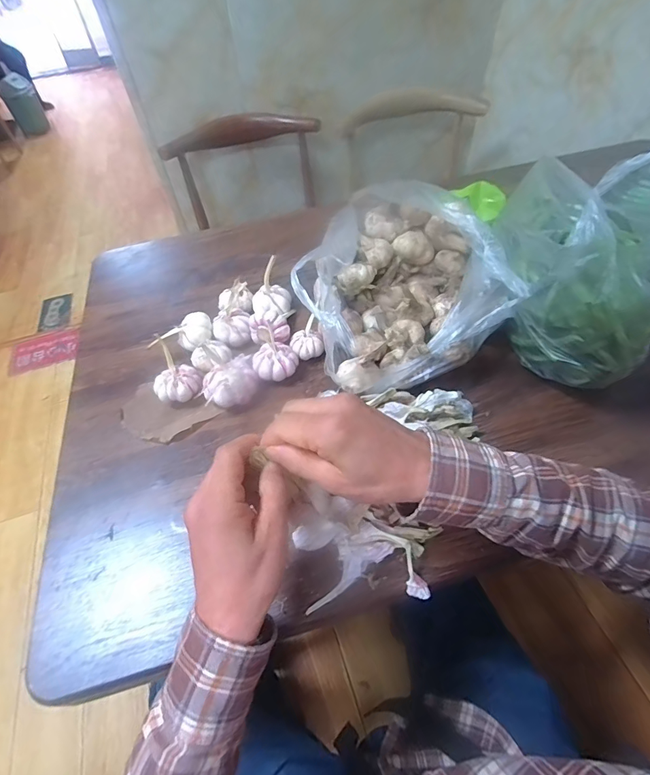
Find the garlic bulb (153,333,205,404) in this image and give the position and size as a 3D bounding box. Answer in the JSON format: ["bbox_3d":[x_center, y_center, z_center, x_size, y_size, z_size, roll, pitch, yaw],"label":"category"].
[{"bbox_3d":[-0.185,-0.012,0.491,0.058,0.072,0.054,-29,57,-17],"label":"garlic bulb"}]

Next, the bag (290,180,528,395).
[{"bbox_3d":[0.081,-0.121,0.506,0.219,0.154,0.227,-9,53,-3],"label":"bag"}]

